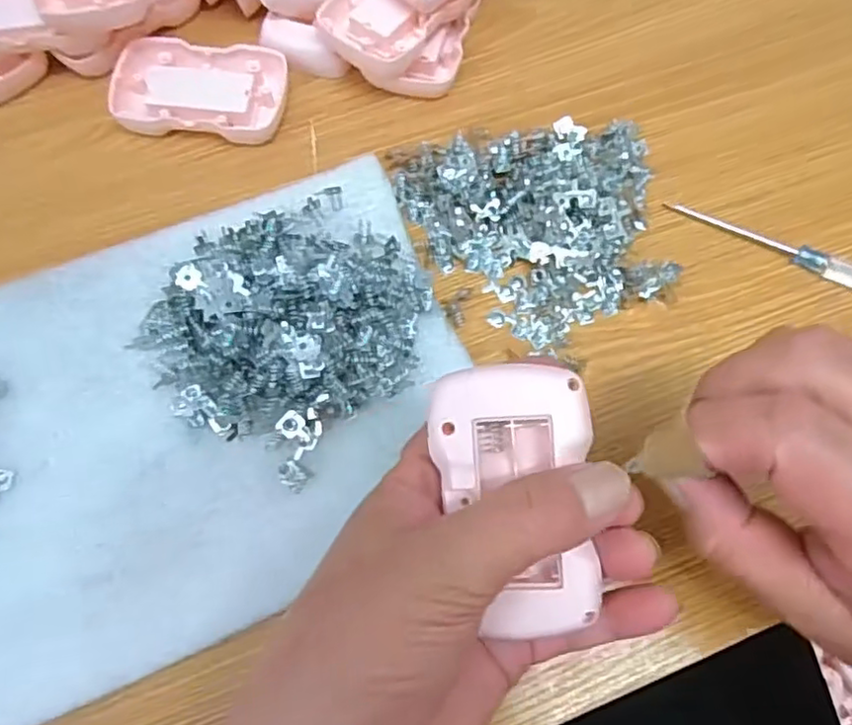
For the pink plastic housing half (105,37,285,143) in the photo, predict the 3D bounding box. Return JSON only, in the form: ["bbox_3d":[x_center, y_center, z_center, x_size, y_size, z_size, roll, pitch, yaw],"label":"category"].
[{"bbox_3d":[-0.120,-0.146,0.346,0.088,0.011,0.055,6,72,0],"label":"pink plastic housing half"}]

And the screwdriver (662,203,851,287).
[{"bbox_3d":[0.182,-0.057,0.326,0.121,0.010,0.012,21,72,5],"label":"screwdriver"}]

